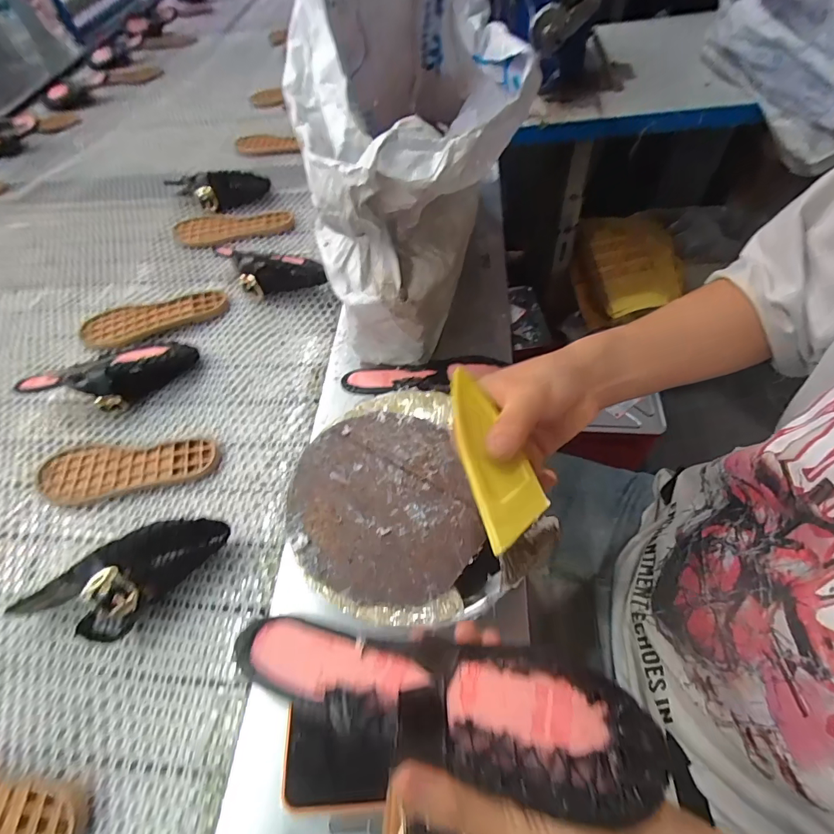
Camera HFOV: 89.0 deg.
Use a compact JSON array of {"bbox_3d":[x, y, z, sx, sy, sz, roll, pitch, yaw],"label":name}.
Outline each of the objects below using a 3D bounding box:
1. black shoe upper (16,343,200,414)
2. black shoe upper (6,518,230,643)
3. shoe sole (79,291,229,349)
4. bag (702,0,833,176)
[{"bbox_3d":[-0.413,-0.051,0.574,0.208,0.058,0.083,-19,57,-3],"label":"black shoe upper"},{"bbox_3d":[-0.289,0.171,0.416,0.214,0.079,0.077,-23,59,-10],"label":"black shoe upper"},{"bbox_3d":[-0.414,-0.152,0.664,0.218,0.024,0.074,-13,56,0],"label":"shoe sole"},{"bbox_3d":[0.730,-0.672,0.788,0.202,0.225,0.379,-26,57,-8],"label":"bag"}]

